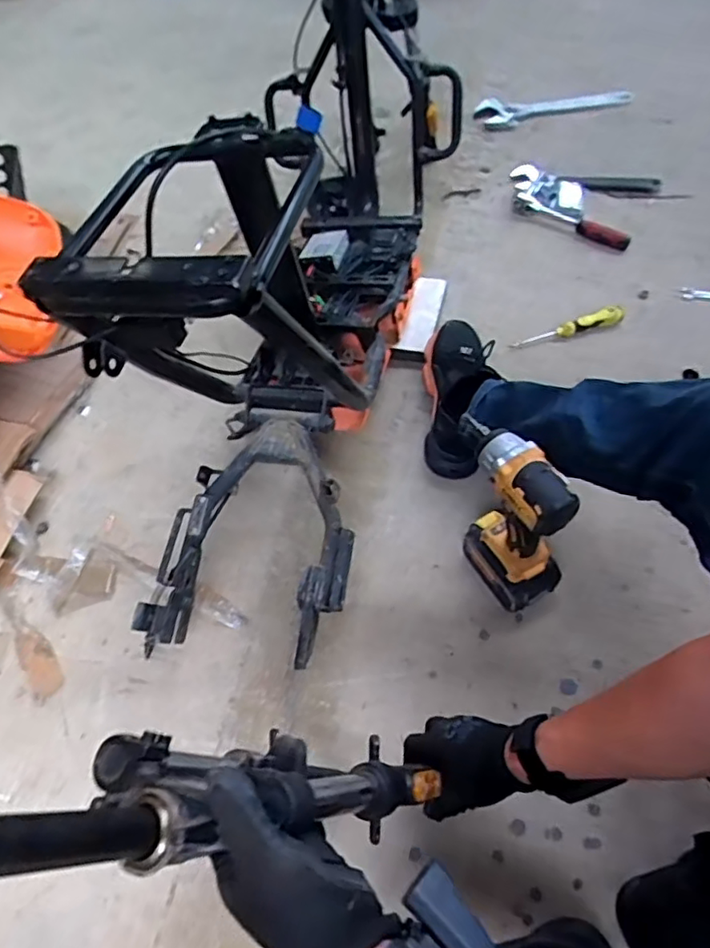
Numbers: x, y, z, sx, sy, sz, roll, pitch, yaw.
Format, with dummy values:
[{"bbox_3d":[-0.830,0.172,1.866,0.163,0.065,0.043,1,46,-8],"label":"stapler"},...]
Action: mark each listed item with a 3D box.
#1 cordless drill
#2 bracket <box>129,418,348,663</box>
[{"bbox_3d":[0.189,0.063,0.744,0.073,0.270,0.145,-33,60,-12],"label":"cordless drill"},{"bbox_3d":[-0.126,0.090,0.815,0.264,0.108,0.317,9,60,14],"label":"bracket"}]

